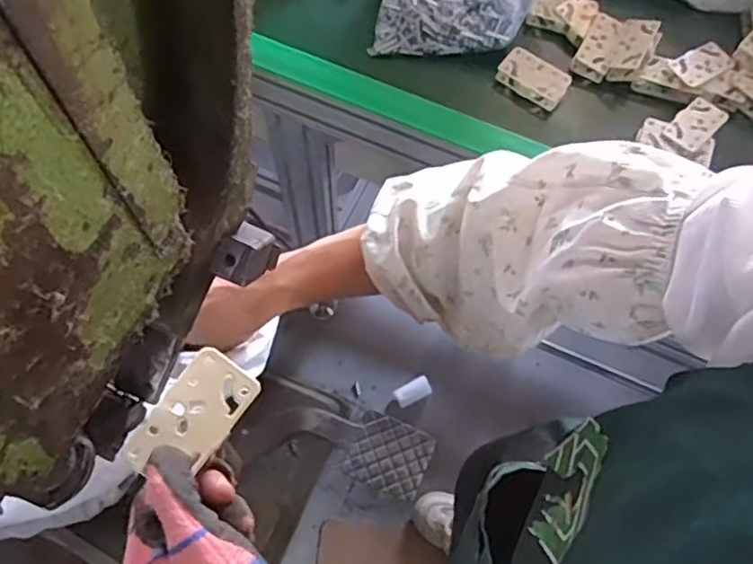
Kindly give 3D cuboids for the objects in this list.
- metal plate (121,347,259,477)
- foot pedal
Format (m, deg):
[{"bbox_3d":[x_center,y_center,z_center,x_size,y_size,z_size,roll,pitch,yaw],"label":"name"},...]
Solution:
[{"bbox_3d":[-0.106,0.079,0.373,0.043,0.005,0.077,38,67,-7],"label":"metal plate"},{"bbox_3d":[0.027,0.342,1.261,0.154,0.041,0.138,22,69,7],"label":"foot pedal"}]

